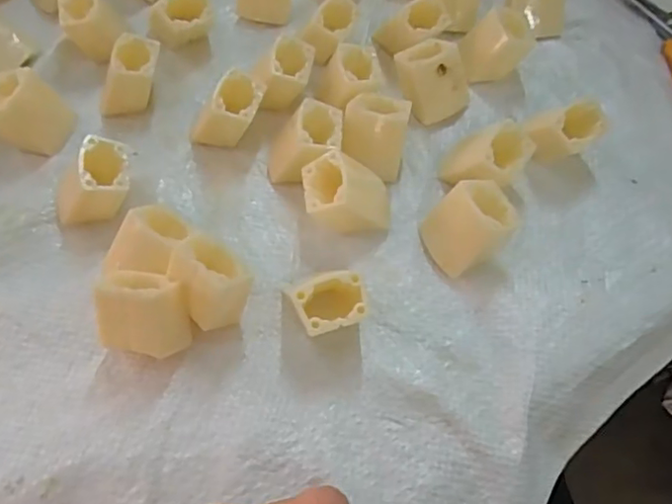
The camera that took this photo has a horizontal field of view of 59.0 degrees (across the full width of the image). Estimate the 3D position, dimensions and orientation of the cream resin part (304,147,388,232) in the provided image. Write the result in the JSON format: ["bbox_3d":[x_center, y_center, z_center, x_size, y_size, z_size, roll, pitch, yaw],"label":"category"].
[{"bbox_3d":[0.007,-0.029,0.324,0.046,0.033,0.041,-3,60,-5],"label":"cream resin part"}]

